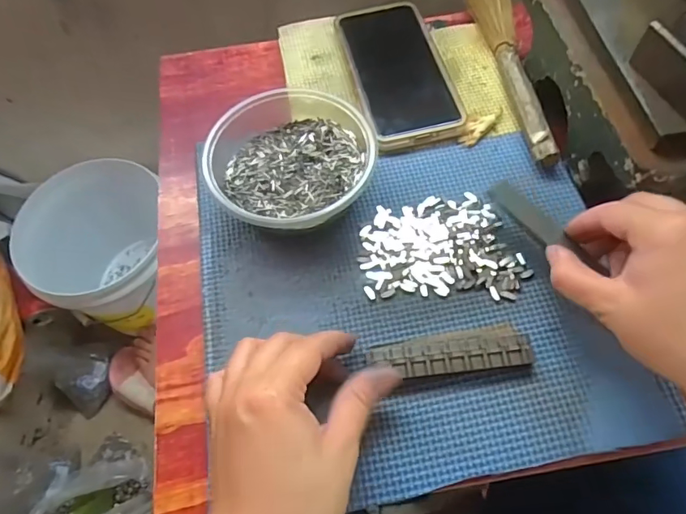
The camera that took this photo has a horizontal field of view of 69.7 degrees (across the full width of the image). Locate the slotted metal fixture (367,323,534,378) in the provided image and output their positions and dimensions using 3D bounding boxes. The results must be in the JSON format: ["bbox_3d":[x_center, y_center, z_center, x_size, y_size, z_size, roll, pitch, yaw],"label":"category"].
[{"bbox_3d":[0.064,0.057,0.299,0.093,0.011,0.029,-5,62,-2],"label":"slotted metal fixture"}]

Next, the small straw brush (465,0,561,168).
[{"bbox_3d":[0.137,-0.168,0.408,0.037,0.021,0.224,-3,62,0],"label":"small straw brush"}]

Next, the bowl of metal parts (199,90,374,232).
[{"bbox_3d":[-0.034,-0.064,0.350,0.112,0.054,0.117,26,66,15],"label":"bowl of metal parts"}]

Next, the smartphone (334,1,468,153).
[{"bbox_3d":[0.045,-0.157,0.412,0.073,0.009,0.156,-13,62,-5],"label":"smartphone"}]

